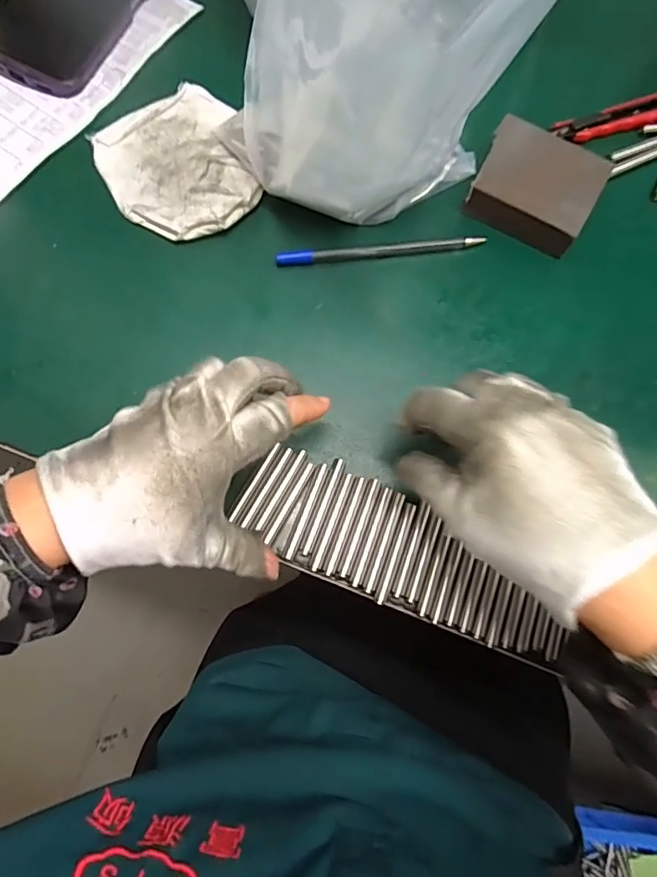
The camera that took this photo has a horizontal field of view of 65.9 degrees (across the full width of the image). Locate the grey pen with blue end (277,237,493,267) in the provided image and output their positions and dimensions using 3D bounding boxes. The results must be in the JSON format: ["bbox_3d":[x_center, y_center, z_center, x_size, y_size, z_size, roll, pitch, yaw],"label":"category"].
[{"bbox_3d":[0.035,-0.129,0.343,0.138,0.009,0.011,-8,75,-4],"label":"grey pen with blue end"}]

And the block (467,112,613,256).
[{"bbox_3d":[0.141,-0.170,0.345,0.077,0.027,0.071,27,75,6],"label":"block"}]

